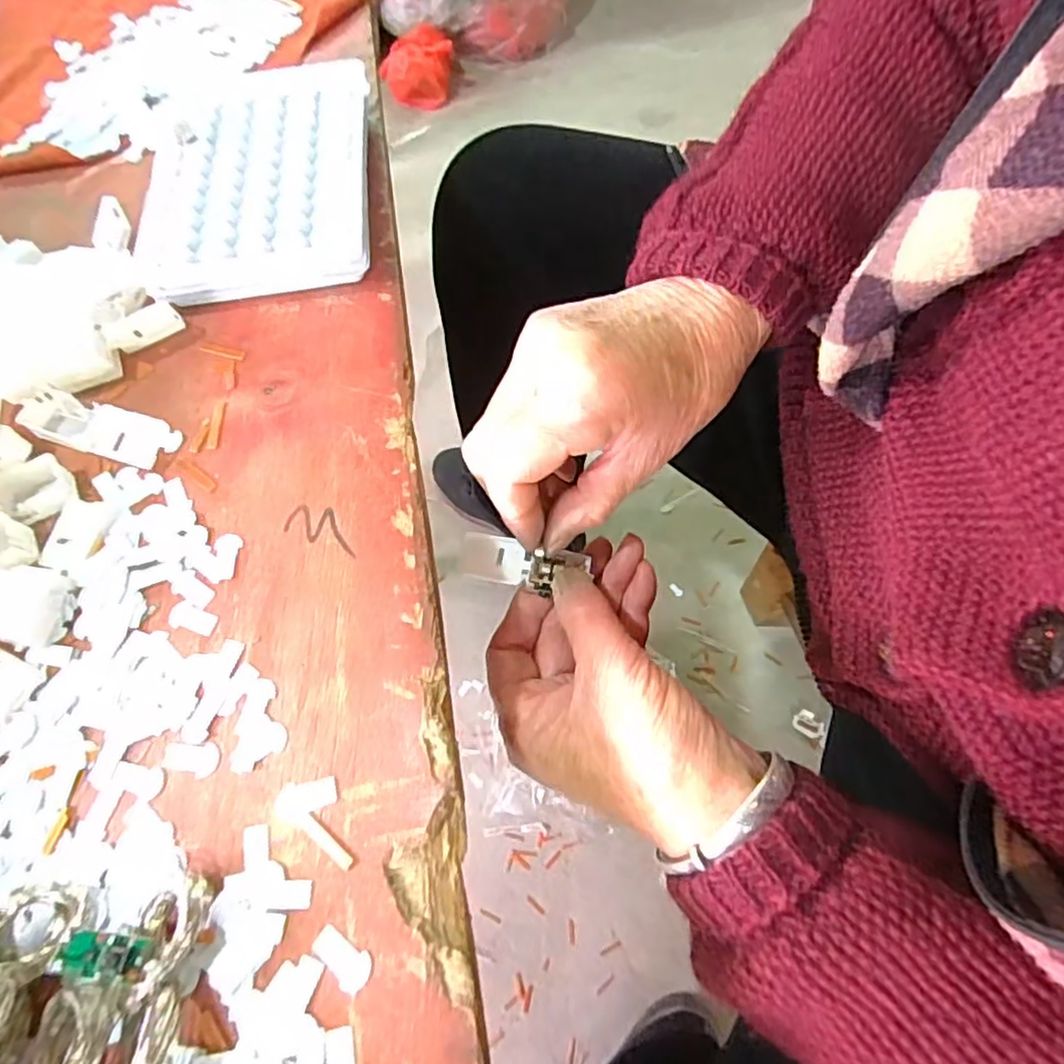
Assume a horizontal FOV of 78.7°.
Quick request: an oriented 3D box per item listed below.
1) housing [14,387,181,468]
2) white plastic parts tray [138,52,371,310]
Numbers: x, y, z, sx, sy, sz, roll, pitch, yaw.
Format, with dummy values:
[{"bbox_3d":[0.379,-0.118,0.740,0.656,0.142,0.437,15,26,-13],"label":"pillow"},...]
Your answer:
[{"bbox_3d":[-0.170,-0.041,0.254,0.060,0.010,0.021,15,66,9],"label":"housing"},{"bbox_3d":[-0.129,-0.165,0.302,0.105,0.021,0.139,-7,65,-1],"label":"white plastic parts tray"}]

